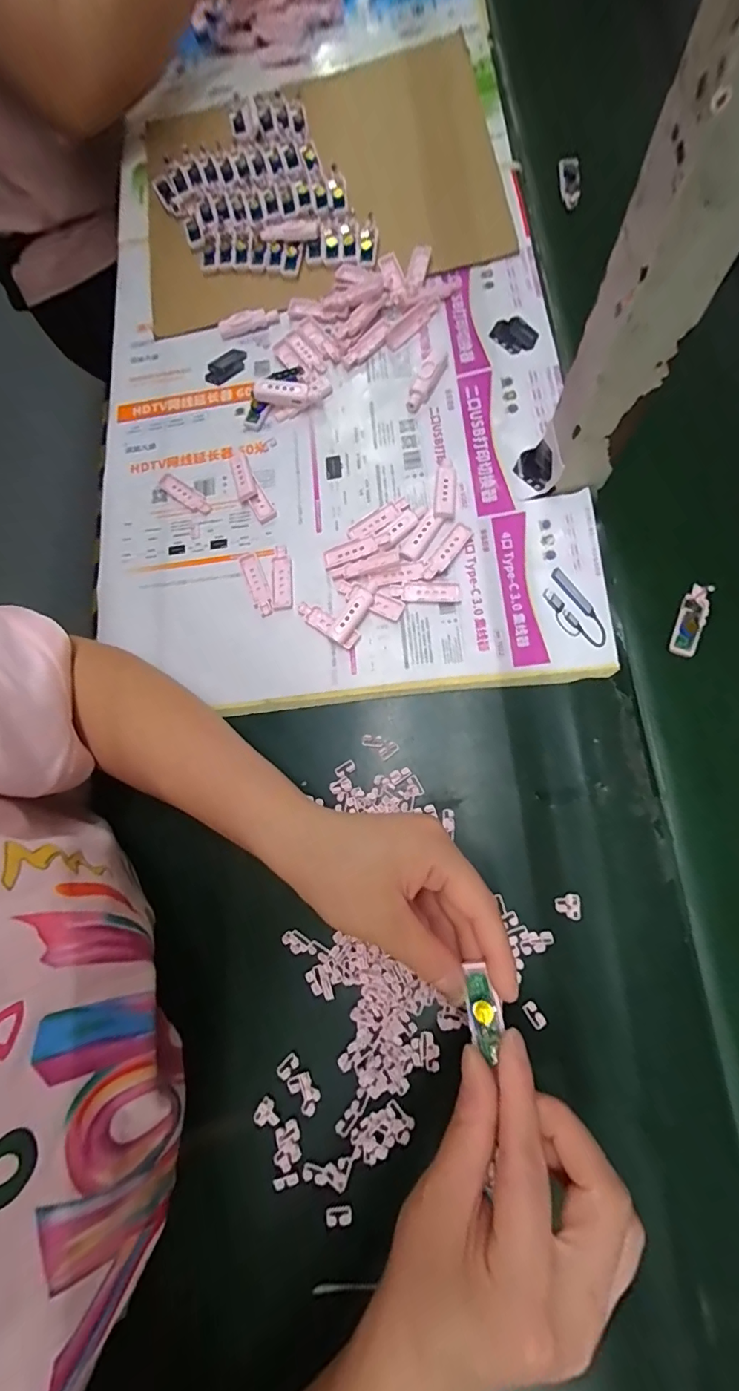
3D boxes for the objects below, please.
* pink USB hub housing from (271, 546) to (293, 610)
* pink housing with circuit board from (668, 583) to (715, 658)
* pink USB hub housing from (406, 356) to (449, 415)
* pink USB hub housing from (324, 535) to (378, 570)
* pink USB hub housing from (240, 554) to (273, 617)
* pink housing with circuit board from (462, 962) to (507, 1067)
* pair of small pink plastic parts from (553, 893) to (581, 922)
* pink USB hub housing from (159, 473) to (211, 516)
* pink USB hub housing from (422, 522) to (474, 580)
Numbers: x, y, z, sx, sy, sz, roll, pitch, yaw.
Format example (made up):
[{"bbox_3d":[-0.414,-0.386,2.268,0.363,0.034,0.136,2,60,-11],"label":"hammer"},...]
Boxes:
[{"bbox_3d":[-0.069,-0.094,0.385,0.017,0.004,0.054,-5,76,5],"label":"pink USB hub housing"},{"bbox_3d":[0.231,-0.054,0.348,0.019,0.011,0.054,20,79,10],"label":"pink housing with circuit board"},{"bbox_3d":[0.047,-0.260,0.405,0.018,0.009,0.056,28,81,12],"label":"pink USB hub housing"},{"bbox_3d":[-0.015,-0.113,0.383,0.043,0.004,0.016,-19,76,9],"label":"pink USB hub housing"},{"bbox_3d":[-0.089,-0.089,0.387,0.015,0.008,0.056,-21,75,0],"label":"pink USB hub housing"},{"bbox_3d":[0.056,0.152,0.237,0.016,0.006,0.038,-7,67,-1],"label":"pink housing with circuit board"},{"bbox_3d":[0.128,0.135,0.313,0.016,0.004,0.015,13,78,9],"label":"pair of small pink plastic parts"},{"bbox_3d":[-0.157,-0.171,0.413,0.056,0.004,0.016,36,82,13],"label":"pink USB hub housing"},{"bbox_3d":[0.059,-0.110,0.371,0.016,0.006,0.054,38,83,13],"label":"pink USB hub housing"}]

